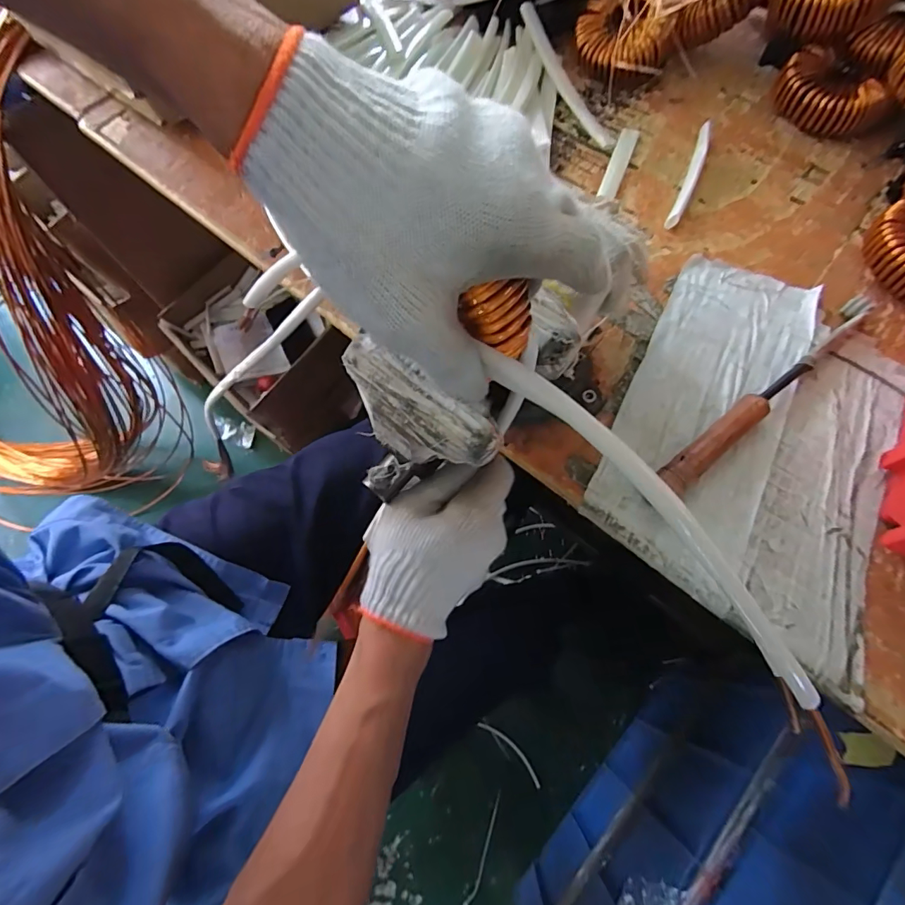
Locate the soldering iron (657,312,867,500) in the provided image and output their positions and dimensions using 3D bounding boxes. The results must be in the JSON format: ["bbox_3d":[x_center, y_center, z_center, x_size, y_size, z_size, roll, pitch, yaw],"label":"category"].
[{"bbox_3d":[0.246,-0.044,0.370,0.234,0.024,0.022,-39,71,-12],"label":"soldering iron"}]

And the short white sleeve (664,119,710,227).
[{"bbox_3d":[0.236,-0.274,0.460,0.015,0.014,0.135,22,71,11],"label":"short white sleeve"}]

